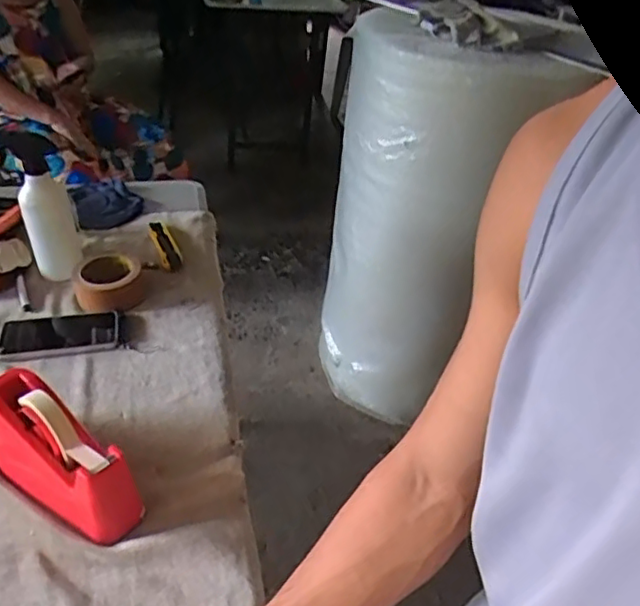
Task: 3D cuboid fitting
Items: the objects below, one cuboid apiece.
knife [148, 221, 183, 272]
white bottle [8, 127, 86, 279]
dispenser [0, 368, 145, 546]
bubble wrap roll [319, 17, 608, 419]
[{"bbox_3d":[-0.269,-0.103,1.078,0.035,0.013,0.160,-14,42,-22],"label":"knife"},{"bbox_3d":[-0.422,-0.144,0.963,0.067,0.233,0.088,-8,40,-15],"label":"white bottle"},{"bbox_3d":[-0.288,0.168,0.674,0.210,0.108,0.077,28,44,26],"label":"dispenser"},{"bbox_3d":[0.244,-0.175,1.592,0.434,0.975,0.344,28,42,26],"label":"bubble wrap roll"}]

